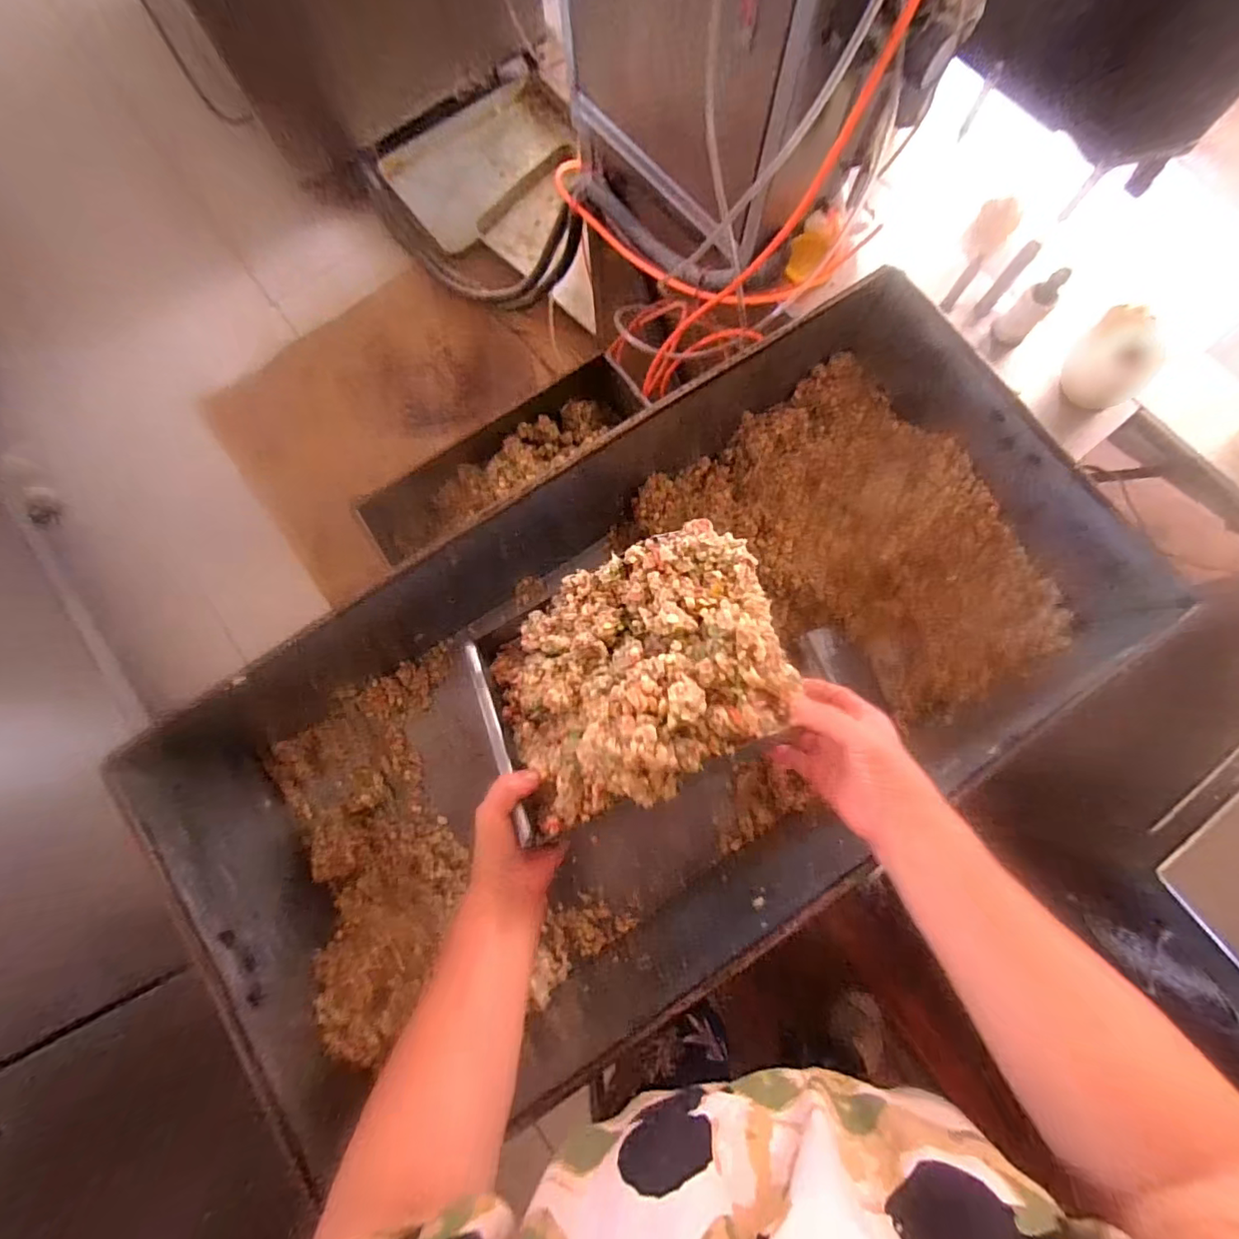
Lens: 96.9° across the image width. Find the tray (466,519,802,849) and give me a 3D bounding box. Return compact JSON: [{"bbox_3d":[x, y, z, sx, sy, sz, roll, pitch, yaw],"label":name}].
[{"bbox_3d":[0.000,0.038,0.464,0.259,0.072,0.213,-26,58,10],"label":"tray"}]

